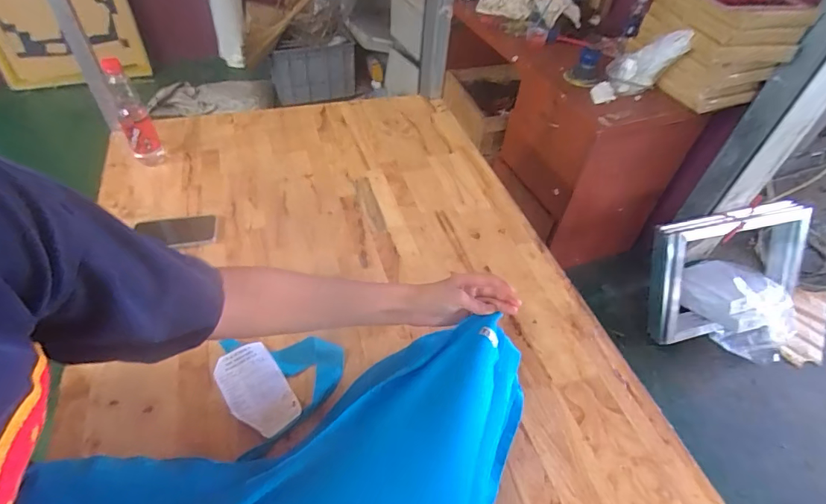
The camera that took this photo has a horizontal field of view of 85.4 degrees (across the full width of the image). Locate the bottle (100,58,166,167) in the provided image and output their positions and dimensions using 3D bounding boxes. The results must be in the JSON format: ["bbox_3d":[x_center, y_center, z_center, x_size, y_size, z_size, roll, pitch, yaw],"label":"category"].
[{"bbox_3d":[-0.545,-0.266,0.868,0.056,0.222,0.057,-25,54,-26],"label":"bottle"}]

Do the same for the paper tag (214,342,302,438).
[{"bbox_3d":[-0.216,0.187,0.616,0.079,0.021,0.132,-26,54,-27],"label":"paper tag"}]

